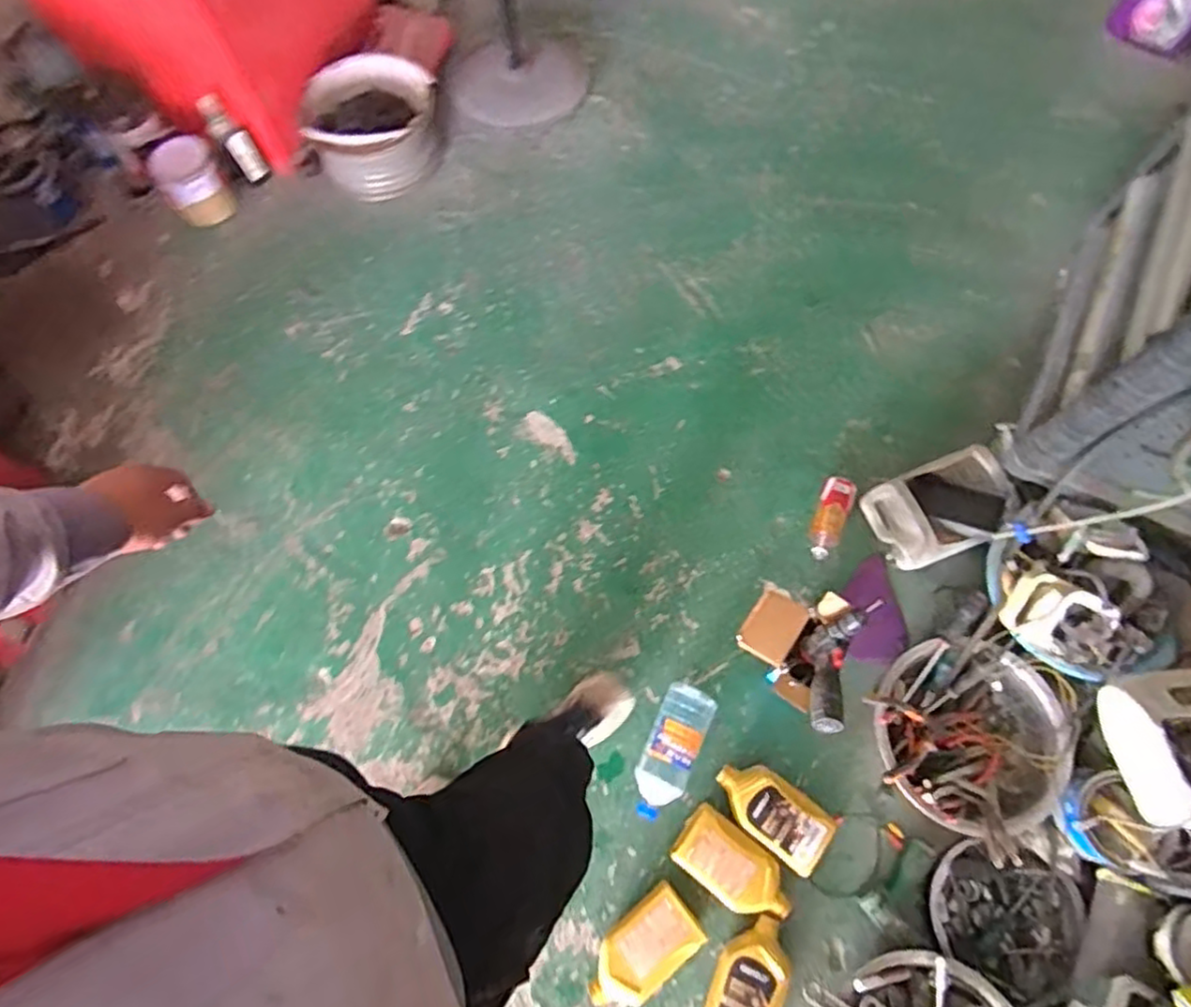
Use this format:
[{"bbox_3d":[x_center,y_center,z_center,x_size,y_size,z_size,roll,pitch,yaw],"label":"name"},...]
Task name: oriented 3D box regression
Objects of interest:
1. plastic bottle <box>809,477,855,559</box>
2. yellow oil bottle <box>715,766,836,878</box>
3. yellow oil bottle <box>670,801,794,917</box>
[{"bbox_3d":[0.512,0.028,1.465,0.069,0.064,0.191,18,71,8],"label":"plastic bottle"},{"bbox_3d":[0.330,0.576,1.262,0.221,0.070,0.119,37,75,13],"label":"yellow oil bottle"},{"bbox_3d":[0.256,0.663,1.225,0.219,0.082,0.118,35,74,13],"label":"yellow oil bottle"}]

